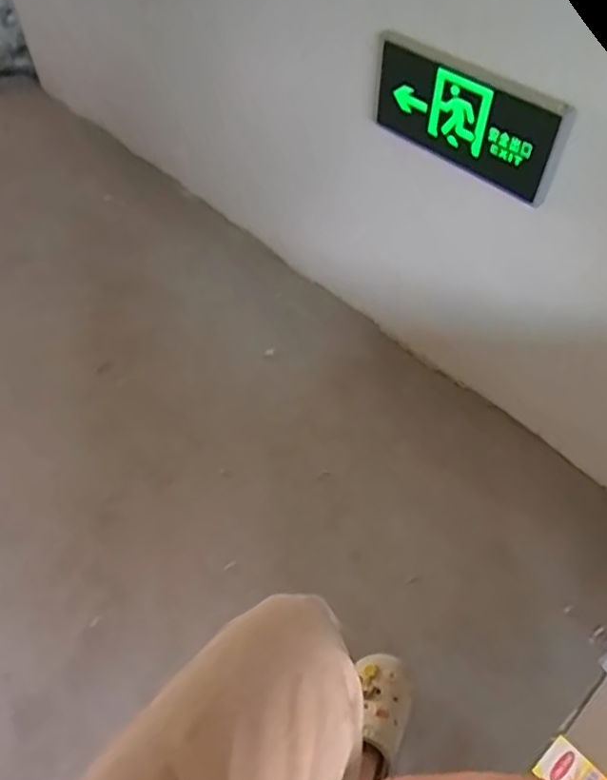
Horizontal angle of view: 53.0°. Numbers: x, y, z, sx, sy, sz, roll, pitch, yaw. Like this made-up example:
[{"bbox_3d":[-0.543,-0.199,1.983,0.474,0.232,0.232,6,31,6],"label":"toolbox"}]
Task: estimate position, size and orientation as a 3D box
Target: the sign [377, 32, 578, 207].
[{"bbox_3d":[0.247,-0.420,0.947,0.031,0.154,0.335,-37,59,-26],"label":"sign"}]

